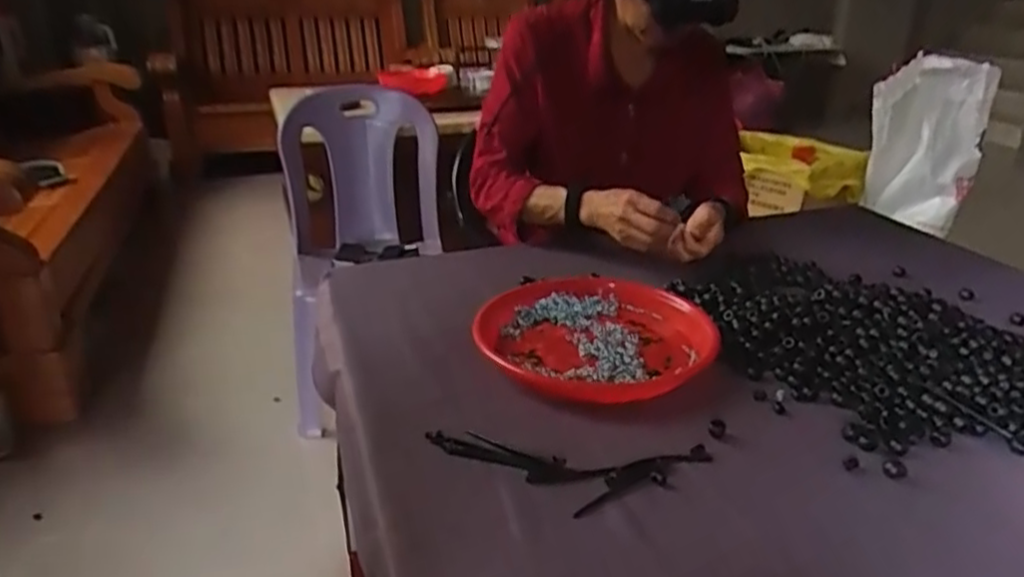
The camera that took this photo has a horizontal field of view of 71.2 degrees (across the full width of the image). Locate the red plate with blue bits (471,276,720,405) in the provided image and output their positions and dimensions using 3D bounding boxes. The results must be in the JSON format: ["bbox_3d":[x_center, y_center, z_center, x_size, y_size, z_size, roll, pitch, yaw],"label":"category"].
[{"bbox_3d":[0.087,0.050,0.778,0.241,0.052,0.225,0,24,0],"label":"red plate with blue bits"}]

